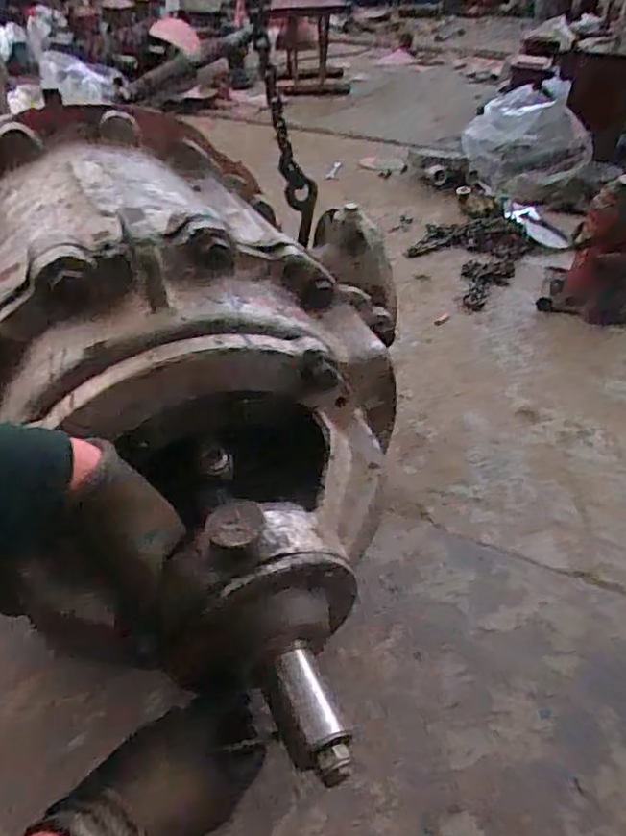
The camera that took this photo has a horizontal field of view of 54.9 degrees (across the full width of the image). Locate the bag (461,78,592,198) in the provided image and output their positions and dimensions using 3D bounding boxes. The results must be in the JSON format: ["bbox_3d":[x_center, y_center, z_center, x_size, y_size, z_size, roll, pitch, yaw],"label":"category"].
[{"bbox_3d":[0.587,-0.776,1.667,0.334,0.199,0.320,-5,43,-8],"label":"bag"}]

